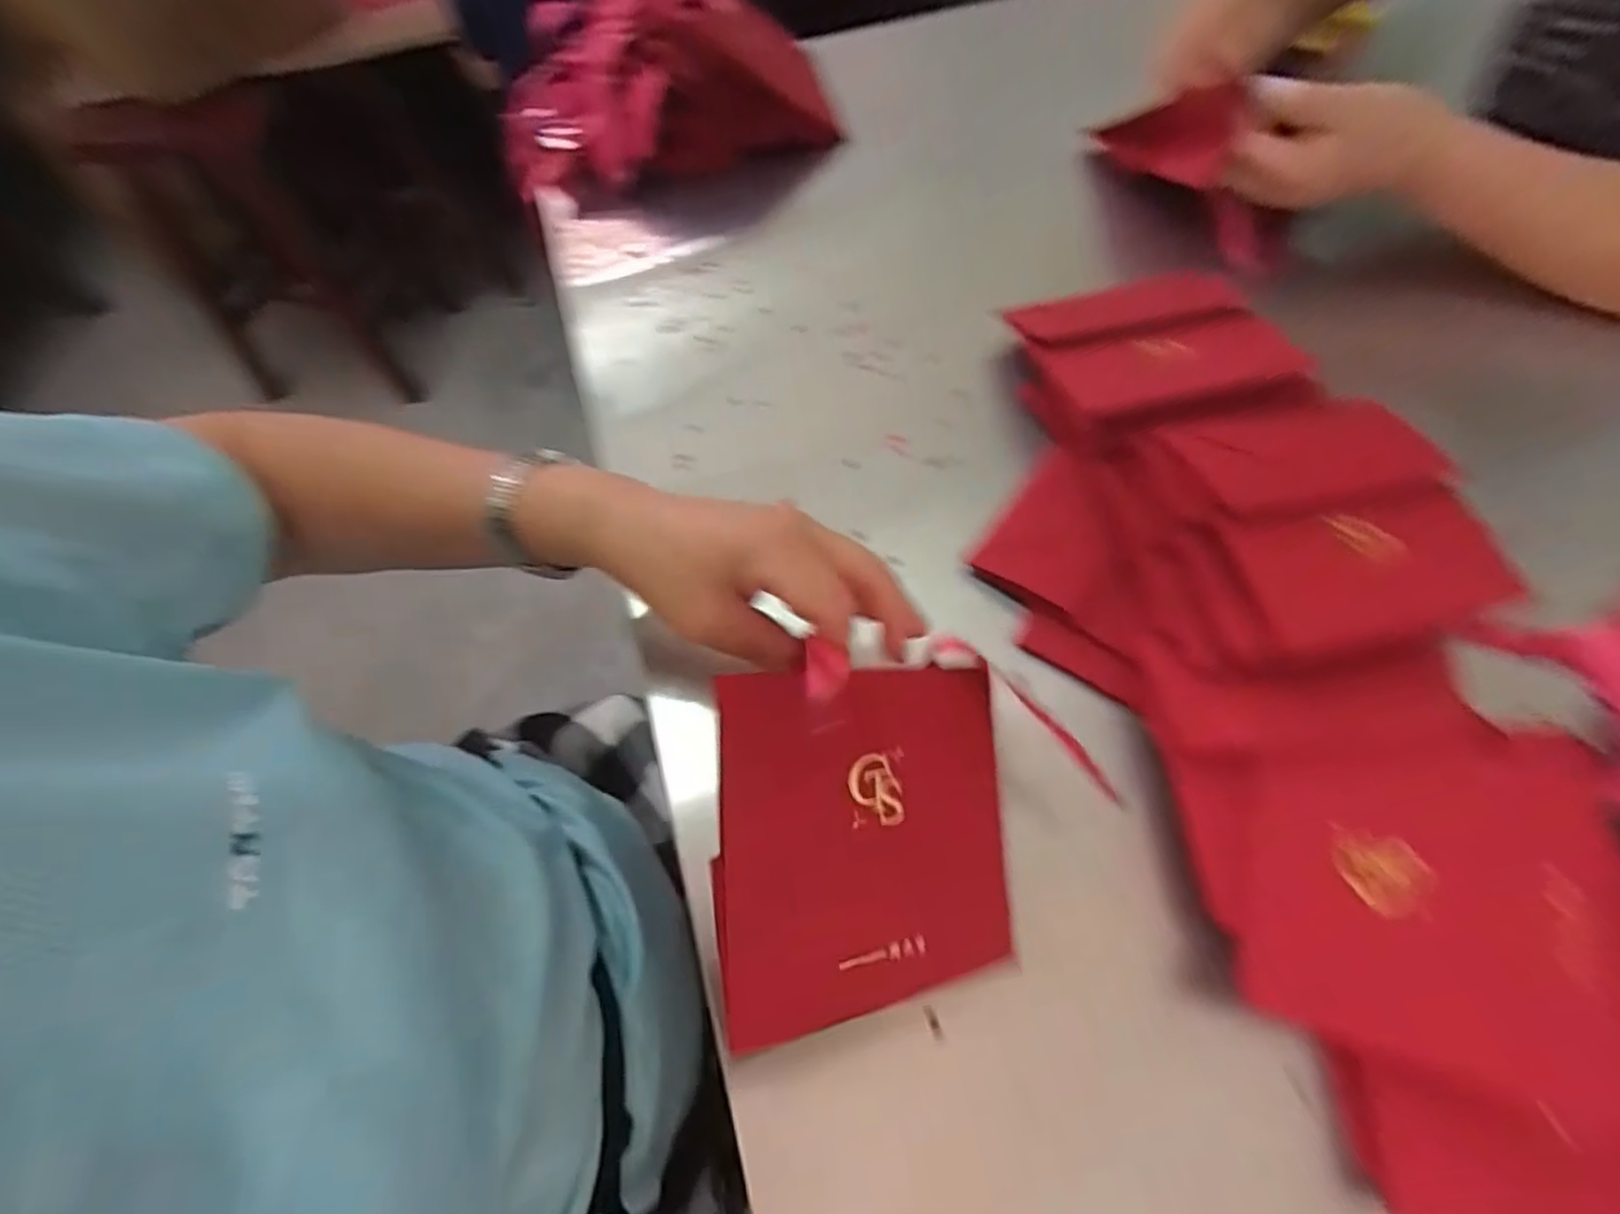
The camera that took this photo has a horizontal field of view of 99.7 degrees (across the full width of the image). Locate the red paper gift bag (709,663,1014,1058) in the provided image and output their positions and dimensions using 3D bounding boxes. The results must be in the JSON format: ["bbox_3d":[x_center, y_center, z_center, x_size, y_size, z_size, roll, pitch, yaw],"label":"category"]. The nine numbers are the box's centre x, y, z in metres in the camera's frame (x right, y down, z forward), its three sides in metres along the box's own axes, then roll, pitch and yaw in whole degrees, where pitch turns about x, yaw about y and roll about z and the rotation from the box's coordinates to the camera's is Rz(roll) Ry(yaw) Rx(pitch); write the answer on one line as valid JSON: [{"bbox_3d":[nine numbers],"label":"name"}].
[{"bbox_3d":[0.028,0.098,0.296,0.137,0.015,0.137,0,85,-28],"label":"red paper gift bag"}]

